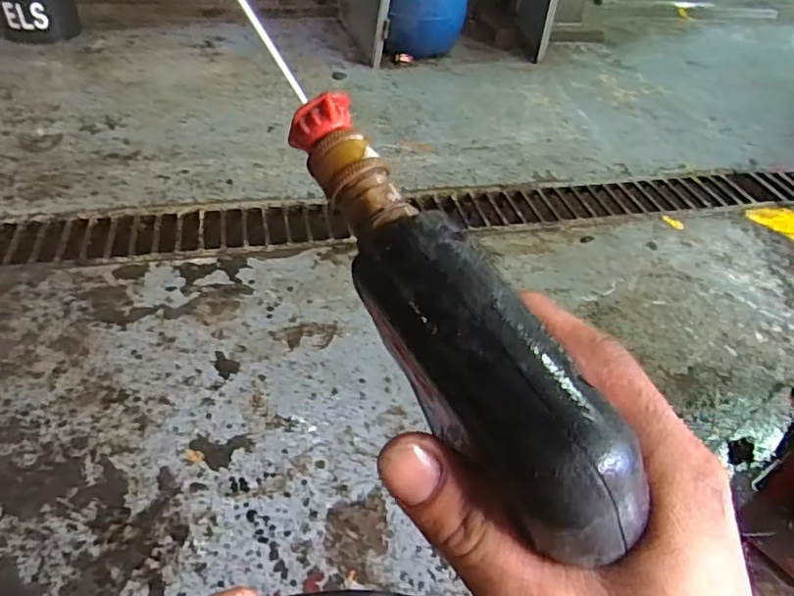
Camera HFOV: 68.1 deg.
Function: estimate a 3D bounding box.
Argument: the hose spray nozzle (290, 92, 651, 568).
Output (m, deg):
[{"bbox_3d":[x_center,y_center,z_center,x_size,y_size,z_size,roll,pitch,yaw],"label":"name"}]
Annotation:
[{"bbox_3d":[0.011,0.000,0.168,0.033,0.034,0.153,-21,62,-25],"label":"hose spray nozzle"}]

